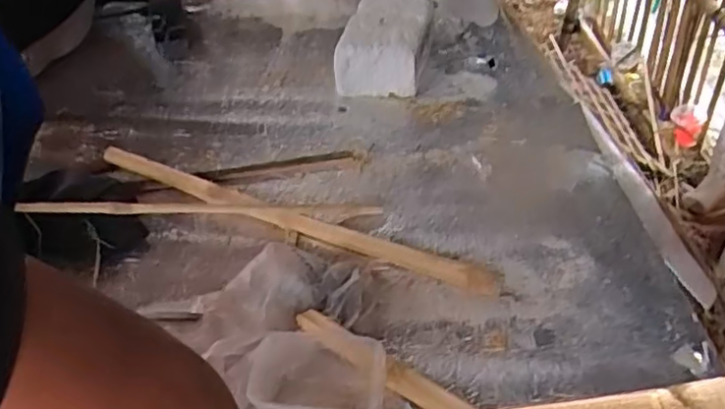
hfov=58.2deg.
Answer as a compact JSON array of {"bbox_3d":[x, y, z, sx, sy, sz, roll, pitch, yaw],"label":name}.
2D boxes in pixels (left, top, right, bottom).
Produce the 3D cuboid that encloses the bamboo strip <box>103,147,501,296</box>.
[{"bbox_3d":[-0.091,0.012,0.736,0.497,0.014,0.034,17,55,16],"label":"bamboo strip"}]

